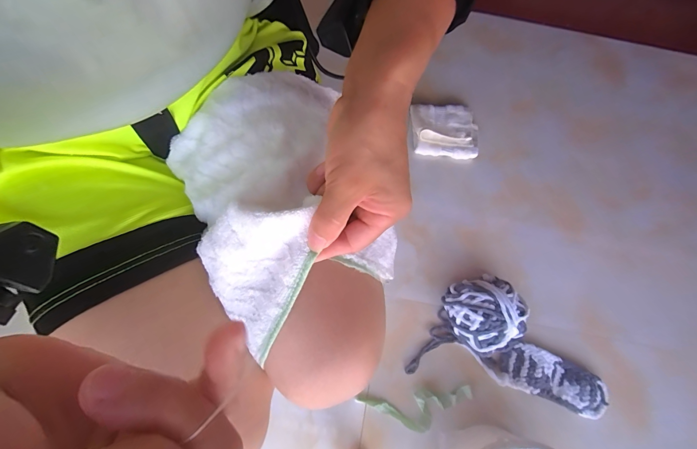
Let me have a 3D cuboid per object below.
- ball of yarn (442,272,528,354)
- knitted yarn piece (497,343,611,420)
[{"bbox_3d":[0.265,0.169,0.606,0.140,0.080,0.133,-18,76,-7],"label":"ball of yarn"},{"bbox_3d":[0.396,0.297,0.604,0.197,0.023,0.083,21,75,3],"label":"knitted yarn piece"}]

